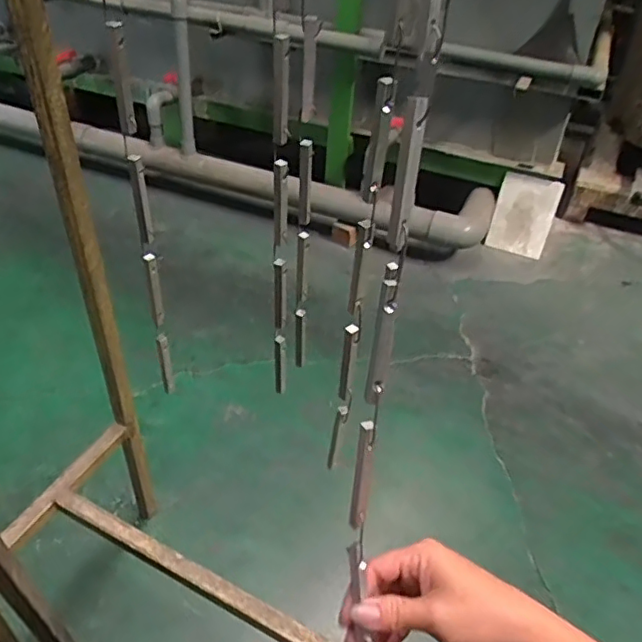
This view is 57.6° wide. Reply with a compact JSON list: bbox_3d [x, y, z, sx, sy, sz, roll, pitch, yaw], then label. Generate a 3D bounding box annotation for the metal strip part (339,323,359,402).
[{"bbox_3d":[0.020,0.035,0.462,0.008,0.078,0.007,4,40,-3],"label":"metal strip part"}]

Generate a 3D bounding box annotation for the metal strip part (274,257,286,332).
[{"bbox_3d":[-0.037,-0.024,0.530,0.011,0.077,0.007,-2,41,-6],"label":"metal strip part"}]

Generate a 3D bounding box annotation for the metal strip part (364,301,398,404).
[{"bbox_3d":[0.035,0.019,0.340,0.012,0.063,0.004,15,24,15],"label":"metal strip part"}]

